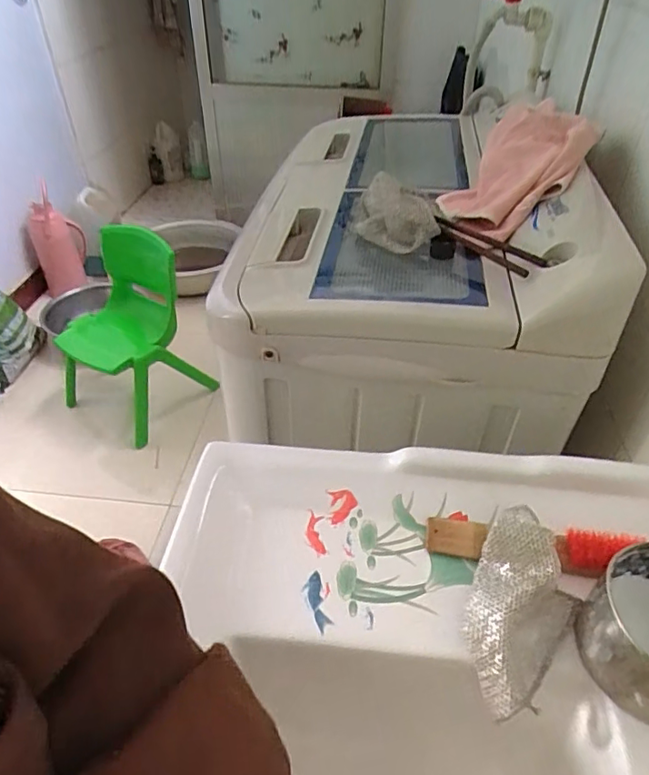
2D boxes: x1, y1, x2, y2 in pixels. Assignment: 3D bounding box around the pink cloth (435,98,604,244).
[{"bbox_3d":[0.232,-0.274,0.684,0.166,0.041,0.194,31,86,47],"label":"pink cloth"}]

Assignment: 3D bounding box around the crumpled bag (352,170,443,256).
[{"bbox_3d":[0.083,-0.204,0.638,0.104,0.073,0.034,26,47,27],"label":"crumpled bag"}]

